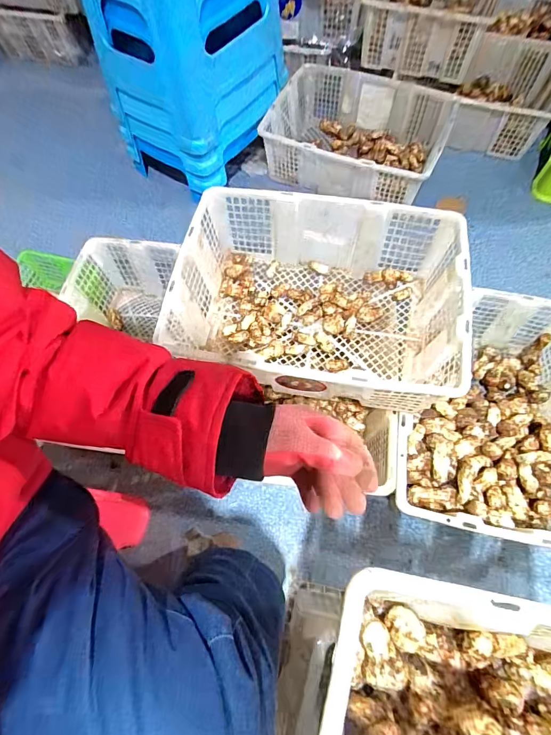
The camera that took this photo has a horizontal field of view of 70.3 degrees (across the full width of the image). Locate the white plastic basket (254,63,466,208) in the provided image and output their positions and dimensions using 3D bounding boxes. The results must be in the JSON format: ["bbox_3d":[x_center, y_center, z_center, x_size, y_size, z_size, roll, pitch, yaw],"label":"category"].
[{"bbox_3d":[0.235,-0.667,1.147,0.484,0.151,0.377,17,66,10],"label":"white plastic basket"}]

